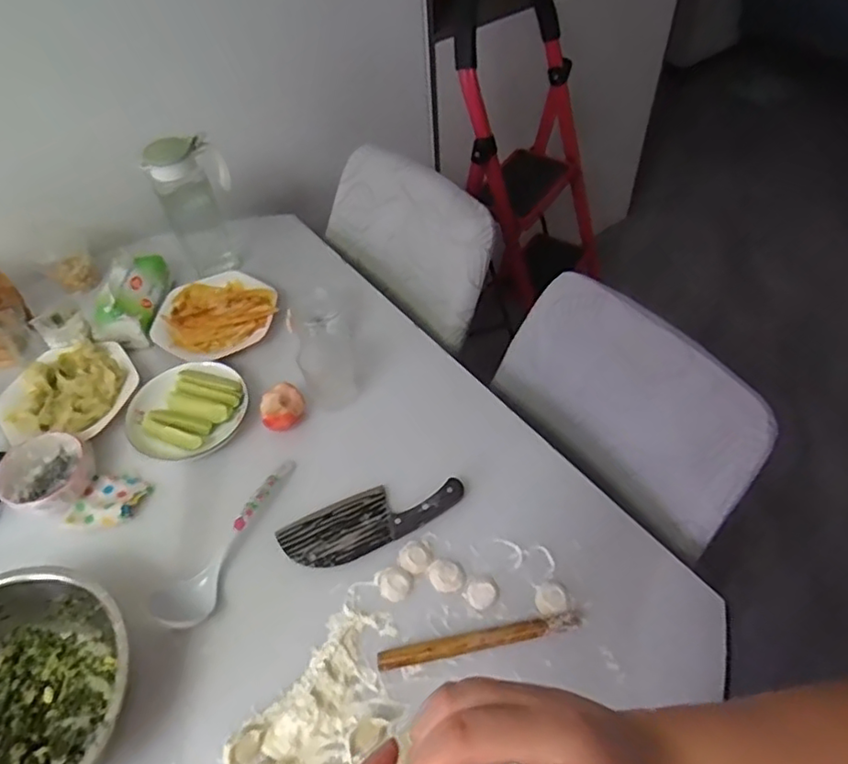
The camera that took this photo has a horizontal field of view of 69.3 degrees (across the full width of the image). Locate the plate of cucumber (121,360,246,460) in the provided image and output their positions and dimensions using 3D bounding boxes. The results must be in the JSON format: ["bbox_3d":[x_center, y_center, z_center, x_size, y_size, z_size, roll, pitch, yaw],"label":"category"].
[{"bbox_3d":[-0.361,0.037,0.919,0.169,0.030,0.160,-2,52,2],"label":"plate of cucumber"}]

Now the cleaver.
[{"bbox_3d":[-0.067,0.176,0.798,0.241,0.014,0.084,-18,53,-10],"label":"cleaver"}]

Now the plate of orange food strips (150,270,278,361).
[{"bbox_3d":[-0.356,-0.116,1.038,0.199,0.024,0.189,-2,52,2],"label":"plate of orange food strips"}]

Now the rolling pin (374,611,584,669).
[{"bbox_3d":[0.063,0.293,0.693,0.228,0.023,0.020,-10,52,-4],"label":"rolling pin"}]

